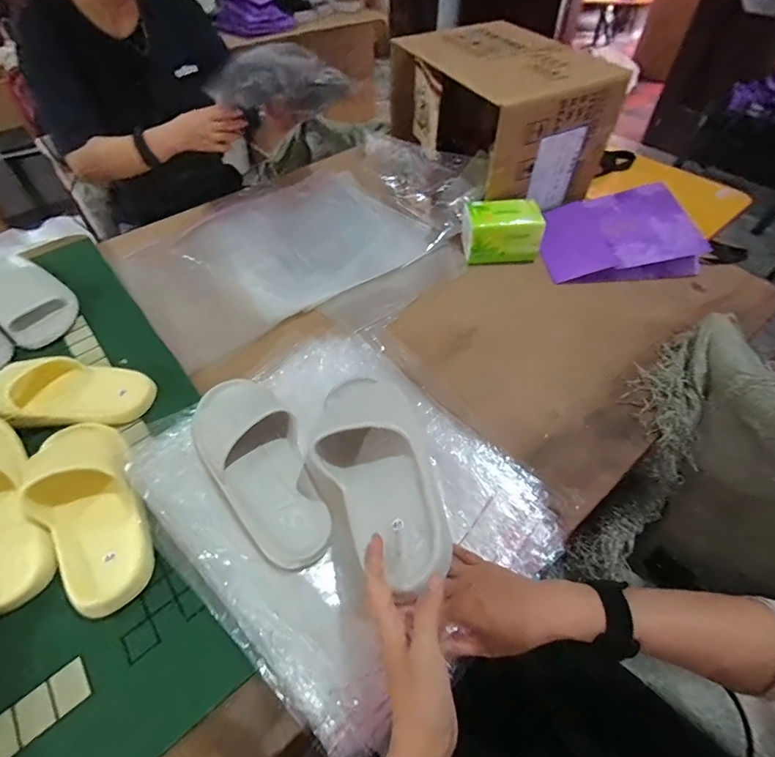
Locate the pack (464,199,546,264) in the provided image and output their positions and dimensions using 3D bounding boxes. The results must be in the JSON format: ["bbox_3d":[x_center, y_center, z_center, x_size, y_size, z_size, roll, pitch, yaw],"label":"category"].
[{"bbox_3d":[0.217,-0.277,0.797,0.139,0.096,0.083,2,54,2],"label":"pack"}]

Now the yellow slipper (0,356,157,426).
[{"bbox_3d":[-0.466,0.020,0.590,0.250,0.071,0.106,0,51,1],"label":"yellow slipper"}]

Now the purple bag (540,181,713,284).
[{"bbox_3d":[0.442,-0.275,0.821,0.277,0.127,0.183,-1,51,-1],"label":"purple bag"}]

